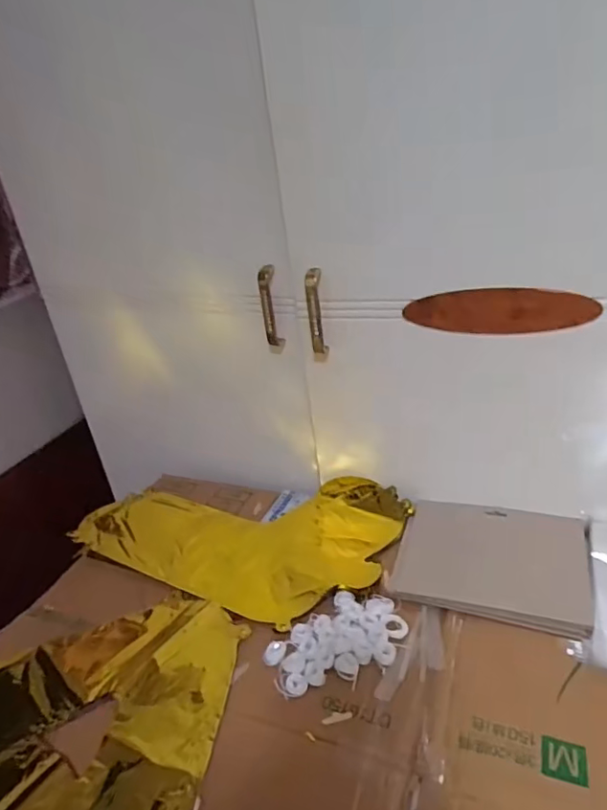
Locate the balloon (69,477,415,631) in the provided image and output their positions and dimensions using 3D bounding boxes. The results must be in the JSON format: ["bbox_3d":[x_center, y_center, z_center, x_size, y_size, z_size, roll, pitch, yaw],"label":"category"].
[{"bbox_3d":[-0.093,0.158,0.729,0.409,0.027,0.237,9,32,27],"label":"balloon"}]

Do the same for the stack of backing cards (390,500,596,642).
[{"bbox_3d":[0.214,0.170,0.628,0.199,0.013,0.170,5,30,21],"label":"stack of backing cards"}]

